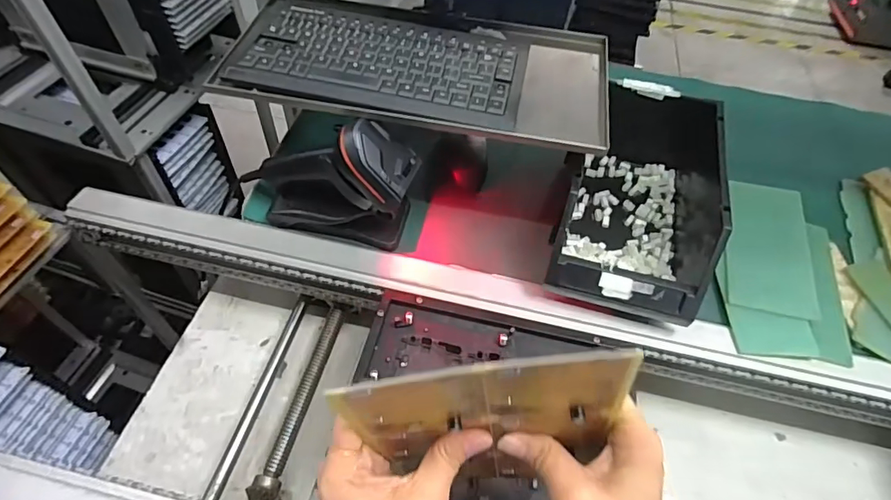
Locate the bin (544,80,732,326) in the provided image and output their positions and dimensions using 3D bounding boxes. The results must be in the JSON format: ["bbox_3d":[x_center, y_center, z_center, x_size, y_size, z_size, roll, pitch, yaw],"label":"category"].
[{"bbox_3d":[0.225,-0.063,0.567,0.160,0.123,0.271,16,53,10],"label":"bin"}]

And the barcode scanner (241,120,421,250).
[{"bbox_3d":[-0.130,-0.081,0.545,0.200,0.148,0.088,13,53,8],"label":"barcode scanner"}]

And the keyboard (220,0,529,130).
[{"bbox_3d":[-0.065,-0.206,0.526,0.296,0.024,0.143,10,52,5],"label":"keyboard"}]

